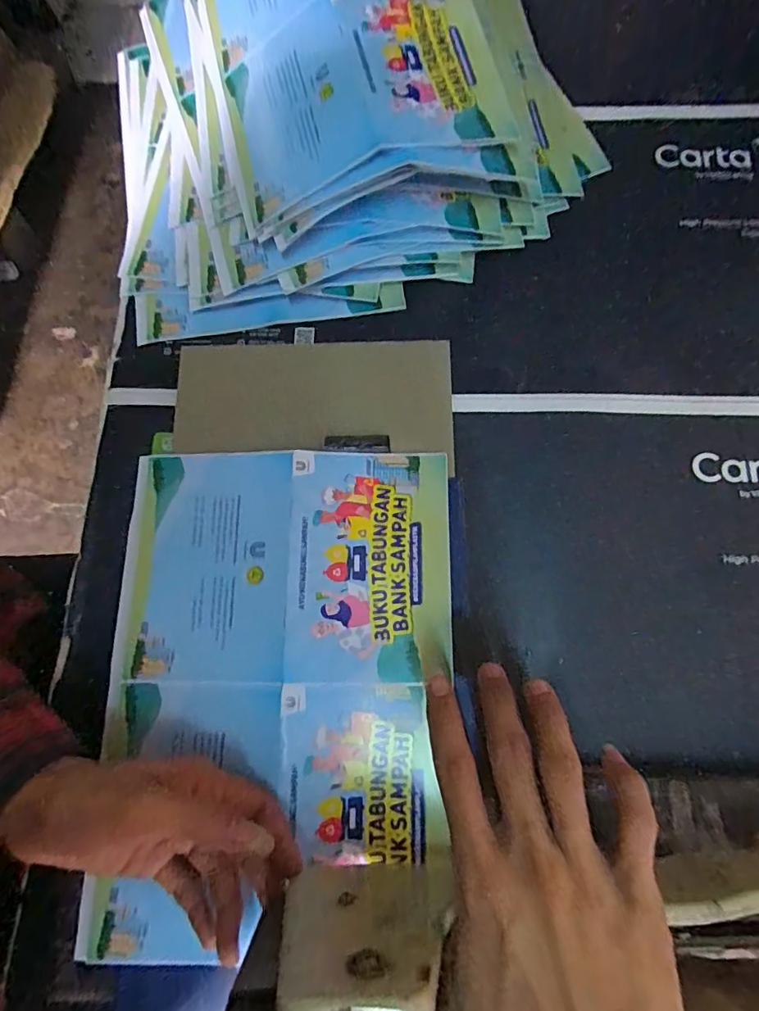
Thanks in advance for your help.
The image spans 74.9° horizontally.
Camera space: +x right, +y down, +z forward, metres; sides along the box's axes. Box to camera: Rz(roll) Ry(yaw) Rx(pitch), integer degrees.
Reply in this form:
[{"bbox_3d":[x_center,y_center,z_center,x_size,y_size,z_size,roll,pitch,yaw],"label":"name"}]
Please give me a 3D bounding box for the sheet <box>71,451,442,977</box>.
[{"bbox_3d":[-0.064,0.109,0.314,0.212,0.023,0.295,1,75,-2],"label":"sheet"}]

